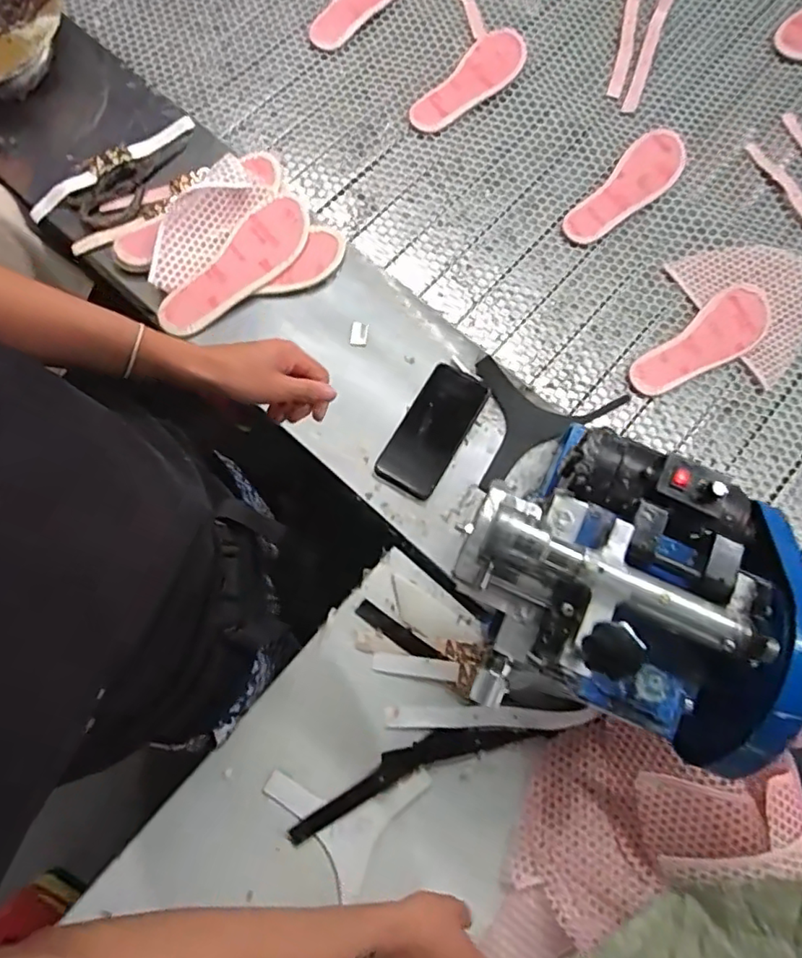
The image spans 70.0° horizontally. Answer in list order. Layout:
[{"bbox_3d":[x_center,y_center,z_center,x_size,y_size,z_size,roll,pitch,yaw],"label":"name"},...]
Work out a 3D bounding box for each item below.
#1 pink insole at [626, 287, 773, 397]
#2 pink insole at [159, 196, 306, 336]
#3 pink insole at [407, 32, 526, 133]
[{"bbox_3d":[0.406,-0.185,0.774,0.225,0.016,0.080,-33,78,-9],"label":"pink insole"},{"bbox_3d":[-0.214,-0.278,0.749,0.236,0.006,0.078,-41,91,-5],"label":"pink insole"},{"bbox_3d":[0.105,-0.612,0.875,0.231,0.022,0.091,-43,80,-11],"label":"pink insole"}]

